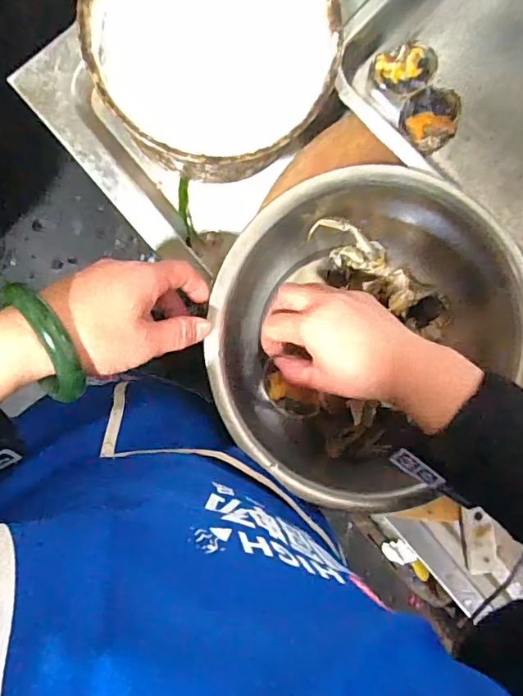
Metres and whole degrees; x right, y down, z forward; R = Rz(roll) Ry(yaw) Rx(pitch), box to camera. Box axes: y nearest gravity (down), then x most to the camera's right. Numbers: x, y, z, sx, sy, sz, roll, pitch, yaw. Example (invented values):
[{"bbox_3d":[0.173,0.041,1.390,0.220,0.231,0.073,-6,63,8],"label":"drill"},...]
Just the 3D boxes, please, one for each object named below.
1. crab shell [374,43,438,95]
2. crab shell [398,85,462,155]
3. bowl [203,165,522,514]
[{"bbox_3d":[0.134,-0.258,0.479,0.055,0.016,0.044,-24,96,-4],"label":"crab shell"},{"bbox_3d":[0.157,-0.212,0.482,0.055,0.016,0.054,0,94,-6],"label":"crab shell"},{"bbox_3d":[0.091,-0.012,0.469,0.269,0.113,0.267,0,94,-6],"label":"bowl"}]

